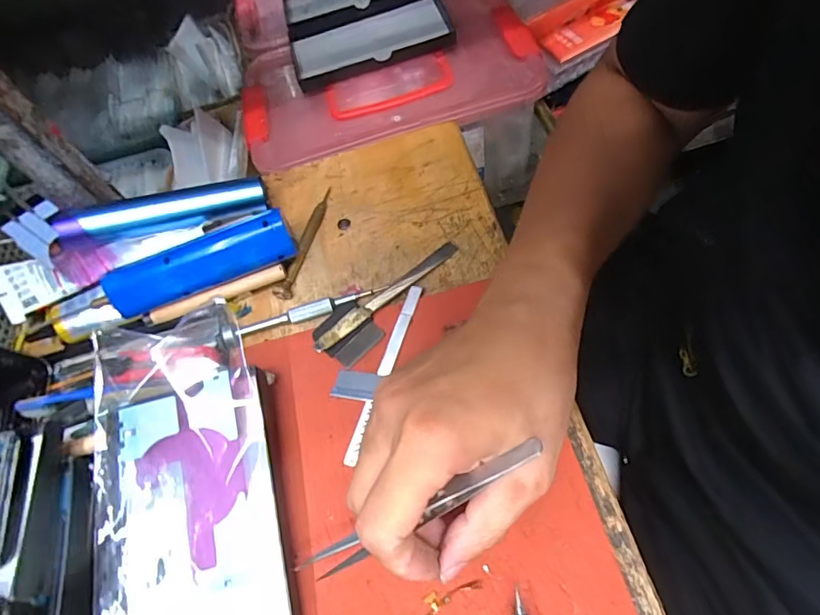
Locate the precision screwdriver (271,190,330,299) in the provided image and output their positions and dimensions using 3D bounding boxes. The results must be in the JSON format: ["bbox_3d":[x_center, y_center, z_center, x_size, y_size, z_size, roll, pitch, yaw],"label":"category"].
[{"bbox_3d":[-0.082,-0.054,0.377,0.011,0.008,0.105,11,64,16],"label":"precision screwdriver"}]

